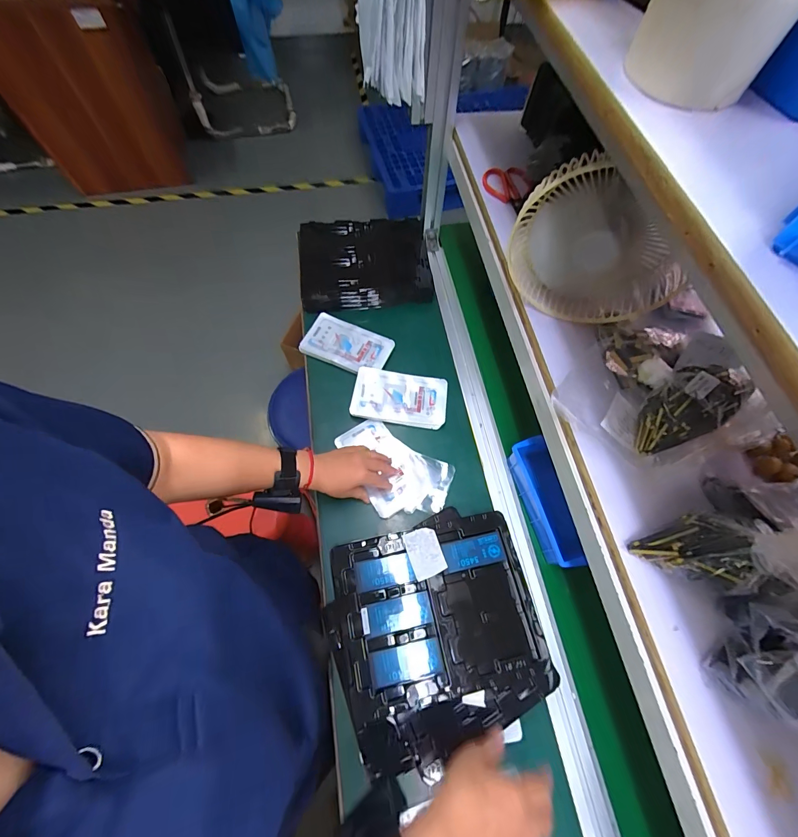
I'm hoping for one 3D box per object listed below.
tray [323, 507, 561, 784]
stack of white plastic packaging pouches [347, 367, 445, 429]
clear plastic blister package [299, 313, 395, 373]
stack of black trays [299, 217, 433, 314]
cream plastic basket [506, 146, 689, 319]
[{"bbox_3d":[0.053,0.300,0.531,0.289,0.043,0.281,-16,68,-8],"label":"tray"},{"bbox_3d":[0.002,-0.042,0.686,0.175,0.022,0.100,8,66,2],"label":"stack of white plastic packaging pouches"},{"bbox_3d":[-0.104,-0.147,0.731,0.170,0.014,0.098,22,68,8],"label":"clear plastic blister package"},{"bbox_3d":[-0.076,-0.355,0.800,0.279,0.055,0.231,-4,67,-3],"label":"stack of black trays"},{"bbox_3d":[0.232,-0.197,0.424,0.188,0.180,0.055,21,68,8],"label":"cream plastic basket"}]

